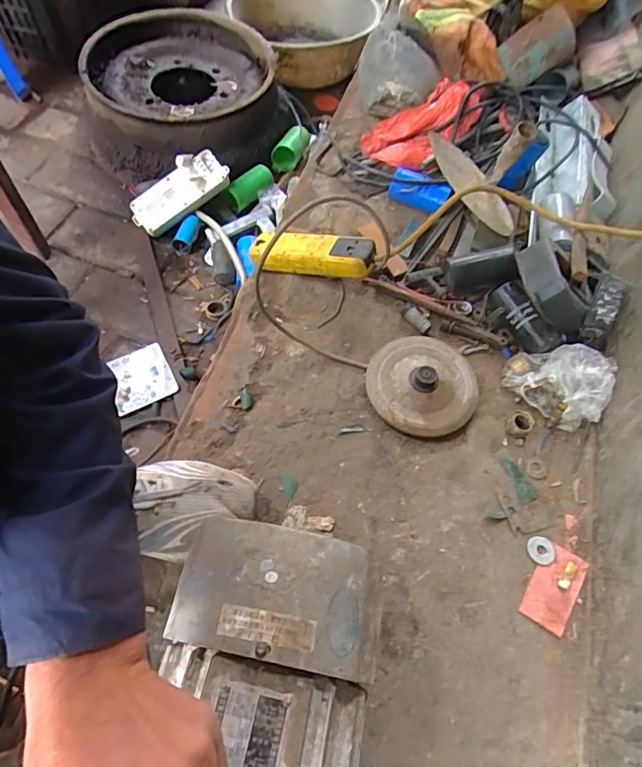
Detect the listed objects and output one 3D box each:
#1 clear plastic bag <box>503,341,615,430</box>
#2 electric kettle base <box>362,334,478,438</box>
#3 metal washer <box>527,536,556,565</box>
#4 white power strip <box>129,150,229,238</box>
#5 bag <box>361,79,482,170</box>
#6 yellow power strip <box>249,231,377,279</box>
[{"bbox_3d":[0.305,-0.007,0.617,0.118,0.082,0.095,21,61,8],"label":"clear plastic bag"},{"bbox_3d":[0.133,-0.003,0.626,0.139,0.040,0.140,2,60,-3],"label":"electric kettle base"},{"bbox_3d":[0.250,0.188,0.546,0.030,0.004,0.029,2,60,-3],"label":"metal washer"},{"bbox_3d":[-0.276,-0.371,0.944,0.198,0.040,0.082,-36,98,5],"label":"white power strip"},{"bbox_3d":[0.171,-0.447,0.834,0.130,0.079,0.192,42,65,18],"label":"bag"},{"bbox_3d":[-0.014,-0.189,0.715,0.195,0.040,0.062,13,58,26],"label":"yellow power strip"}]

